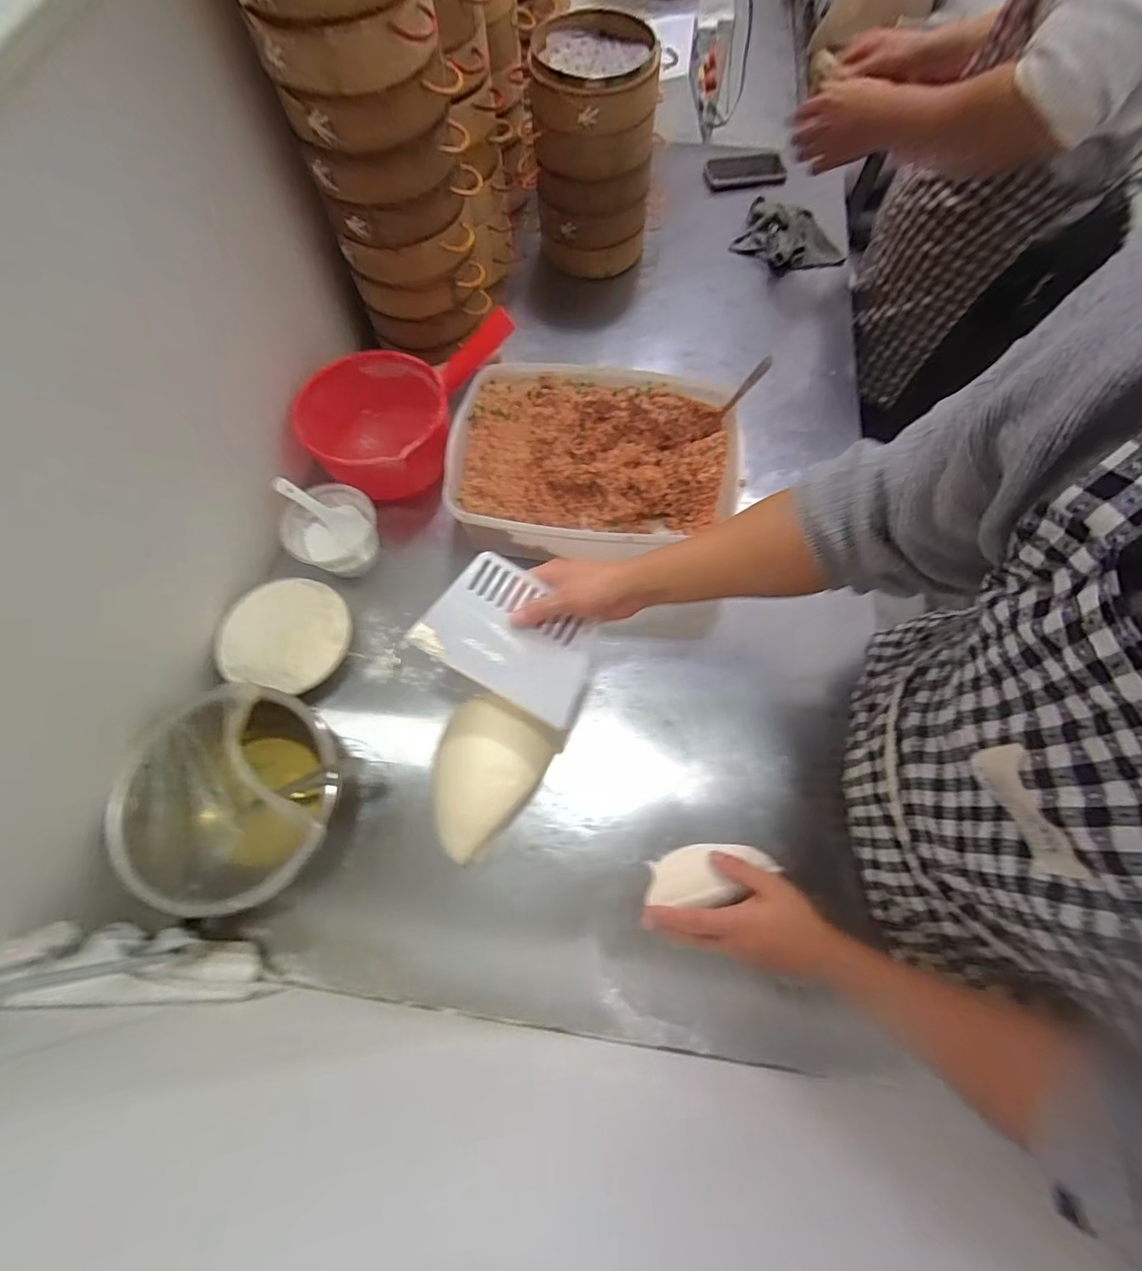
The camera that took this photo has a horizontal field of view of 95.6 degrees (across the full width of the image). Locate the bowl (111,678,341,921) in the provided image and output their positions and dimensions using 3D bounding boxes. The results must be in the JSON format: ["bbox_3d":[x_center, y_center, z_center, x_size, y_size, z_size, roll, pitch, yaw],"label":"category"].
[{"bbox_3d":[-0.344,0.168,0.552,0.202,0.114,0.215,0,68,0],"label":"bowl"}]

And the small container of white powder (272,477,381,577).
[{"bbox_3d":[-0.322,-0.139,0.693,0.113,0.085,0.113,3,68,2],"label":"small container of white powder"}]

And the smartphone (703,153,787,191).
[{"bbox_3d":[0.344,-0.920,1.024,0.156,0.019,0.078,-9,68,-3],"label":"smartphone"}]

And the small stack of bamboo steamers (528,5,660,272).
[{"bbox_3d":[0.038,-0.757,0.833,0.183,0.266,0.164,5,68,3],"label":"small stack of bamboo steamers"}]

